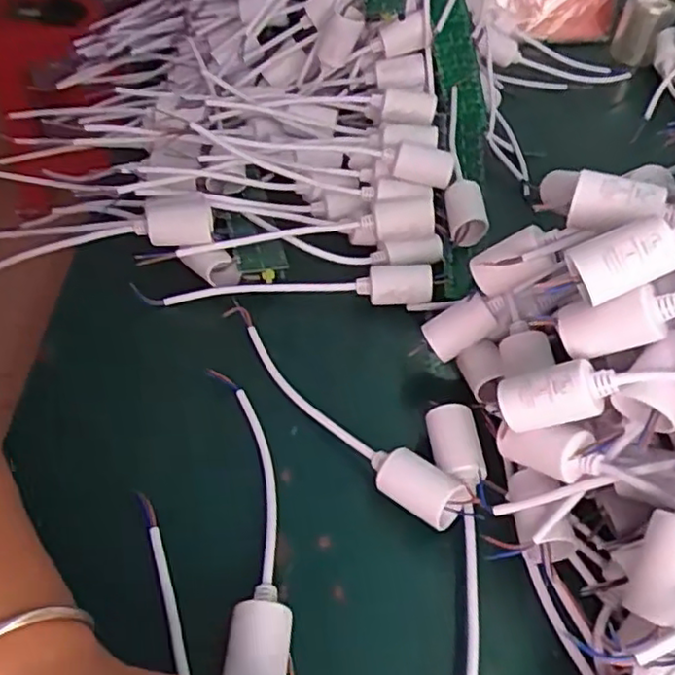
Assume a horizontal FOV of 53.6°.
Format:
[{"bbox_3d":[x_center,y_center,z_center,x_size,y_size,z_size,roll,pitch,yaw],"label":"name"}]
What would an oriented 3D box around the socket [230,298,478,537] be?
[{"bbox_3d":[-0.007,0.040,0.411,0.026,0.026,0.210,-33,57,-29],"label":"socket"}]

